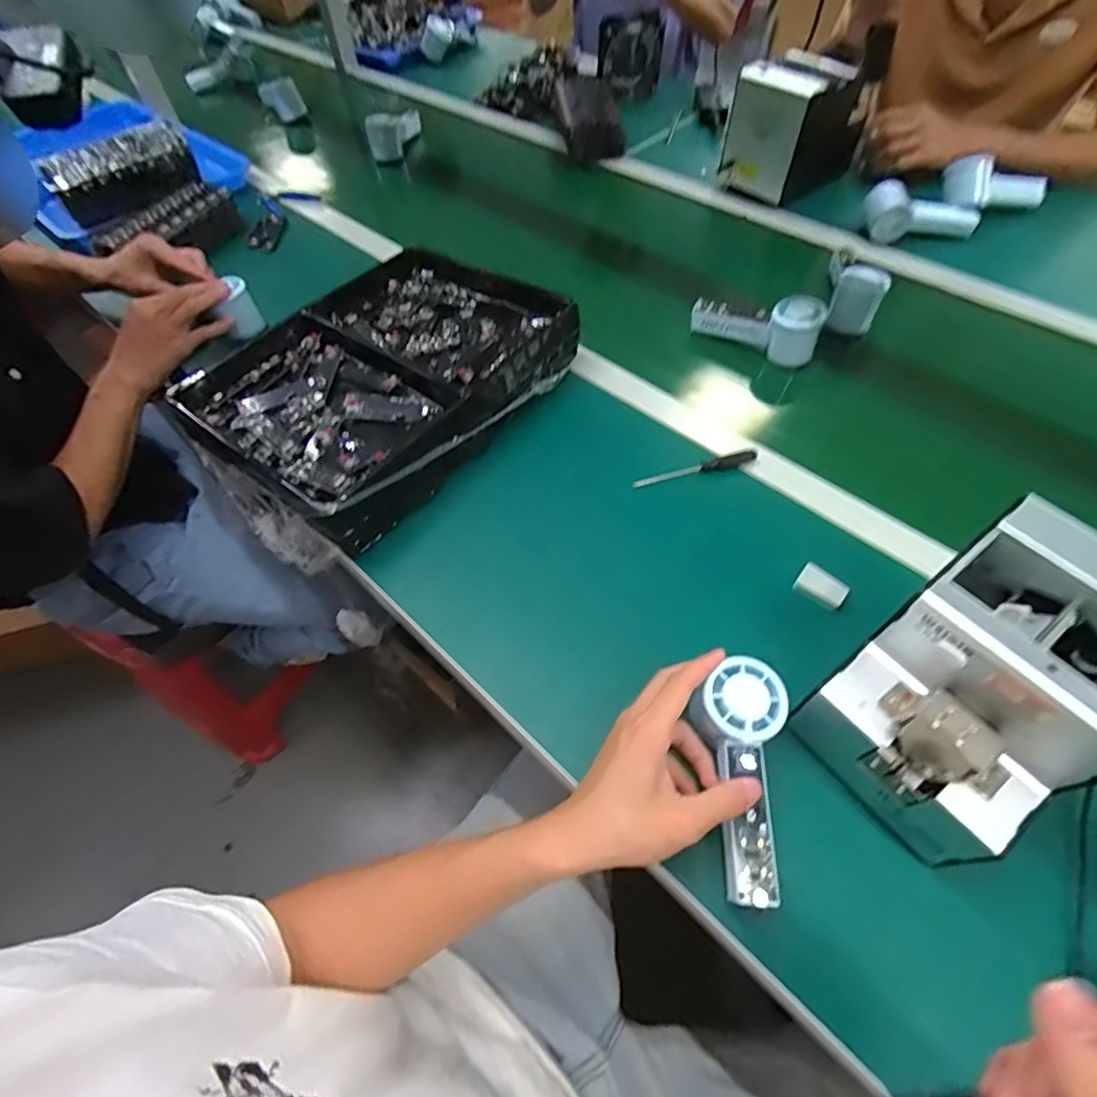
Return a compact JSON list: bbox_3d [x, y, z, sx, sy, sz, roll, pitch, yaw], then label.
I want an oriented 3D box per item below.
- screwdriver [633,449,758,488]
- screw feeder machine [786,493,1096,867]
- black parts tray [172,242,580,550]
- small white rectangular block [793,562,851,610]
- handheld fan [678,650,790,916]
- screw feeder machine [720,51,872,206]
[{"bbox_3d":[0.152,-0.082,0.575,0.130,0.018,0.016,-10,57,-3],"label":"screwdriver"},{"bbox_3d":[0.286,0.087,0.366,0.184,0.128,0.127,-34,61,-18],"label":"screw feeder machine"},{"bbox_3d":[-0.178,-0.203,0.616,0.290,0.057,0.376,34,64,23],"label":"black parts tray"},{"bbox_3d":[0.239,0.034,0.483,0.040,0.015,0.024,38,66,24],"label":"small white rectangular block"},{"bbox_3d":[0.133,0.154,0.380,0.059,0.034,0.150,2,69,4],"label":"handheld fan"},{"bbox_3d":[0.390,-0.654,0.860,0.195,0.146,0.127,-32,60,-17],"label":"screw feeder machine"}]

